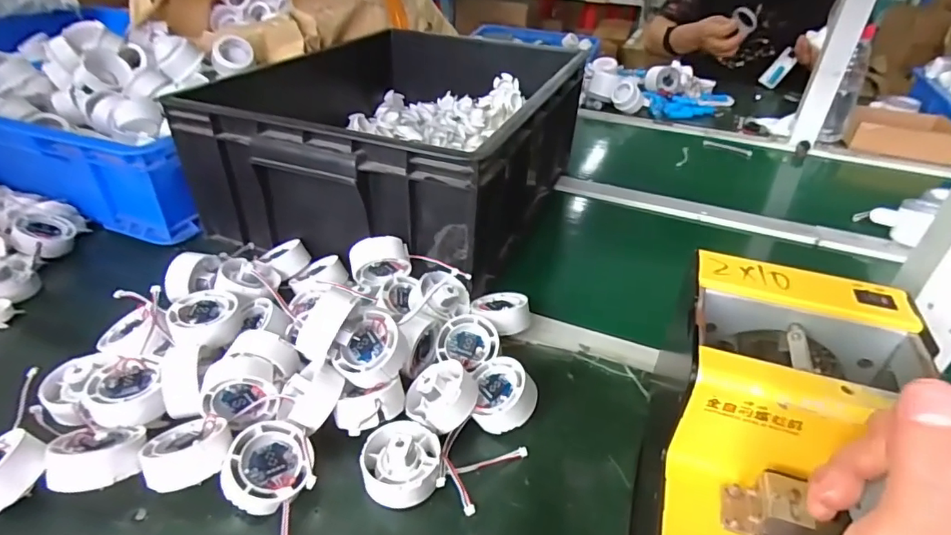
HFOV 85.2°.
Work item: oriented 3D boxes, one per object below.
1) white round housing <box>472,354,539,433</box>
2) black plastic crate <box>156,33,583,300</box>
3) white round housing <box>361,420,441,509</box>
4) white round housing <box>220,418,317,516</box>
[{"bbox_3d":[0.020,0.101,0.408,0.054,0.025,0.051,-47,34,-16],"label":"white round housing"},{"bbox_3d":[-0.094,-0.181,0.682,0.378,0.161,0.469,14,37,16],"label":"black plastic crate"},{"bbox_3d":[-0.052,0.134,0.363,0.052,0.030,0.060,2,35,-1],"label":"white round housing"},{"bbox_3d":[-0.137,0.131,0.346,0.052,0.027,0.055,14,47,-27],"label":"white round housing"}]

